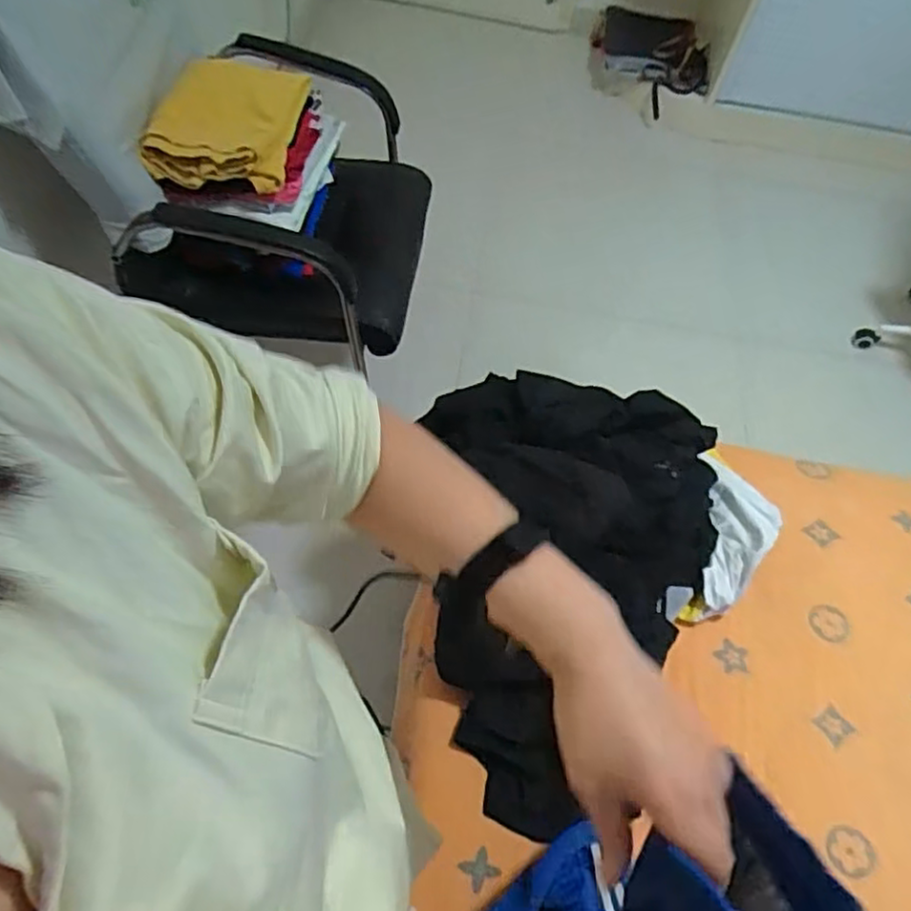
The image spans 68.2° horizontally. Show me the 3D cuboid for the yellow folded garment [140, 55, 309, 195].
[{"bbox_3d":[-0.392,-0.594,1.194,0.226,0.089,0.266,13,59,2],"label":"yellow folded garment"}]

